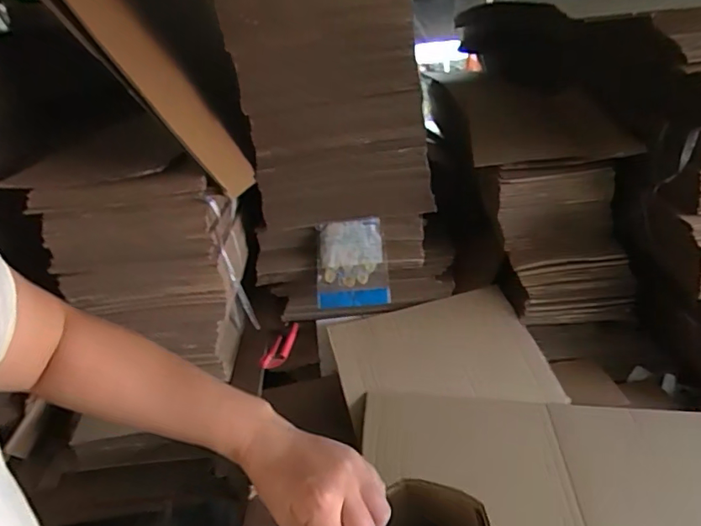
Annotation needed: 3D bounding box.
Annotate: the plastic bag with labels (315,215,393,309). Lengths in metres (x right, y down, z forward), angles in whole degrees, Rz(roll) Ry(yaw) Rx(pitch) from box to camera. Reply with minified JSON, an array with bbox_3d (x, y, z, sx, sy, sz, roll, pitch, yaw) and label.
[{"bbox_3d":[-0.001,0.000,1.041,0.136,0.173,0.025,-6,-12,5],"label":"plastic bag with labels"}]

